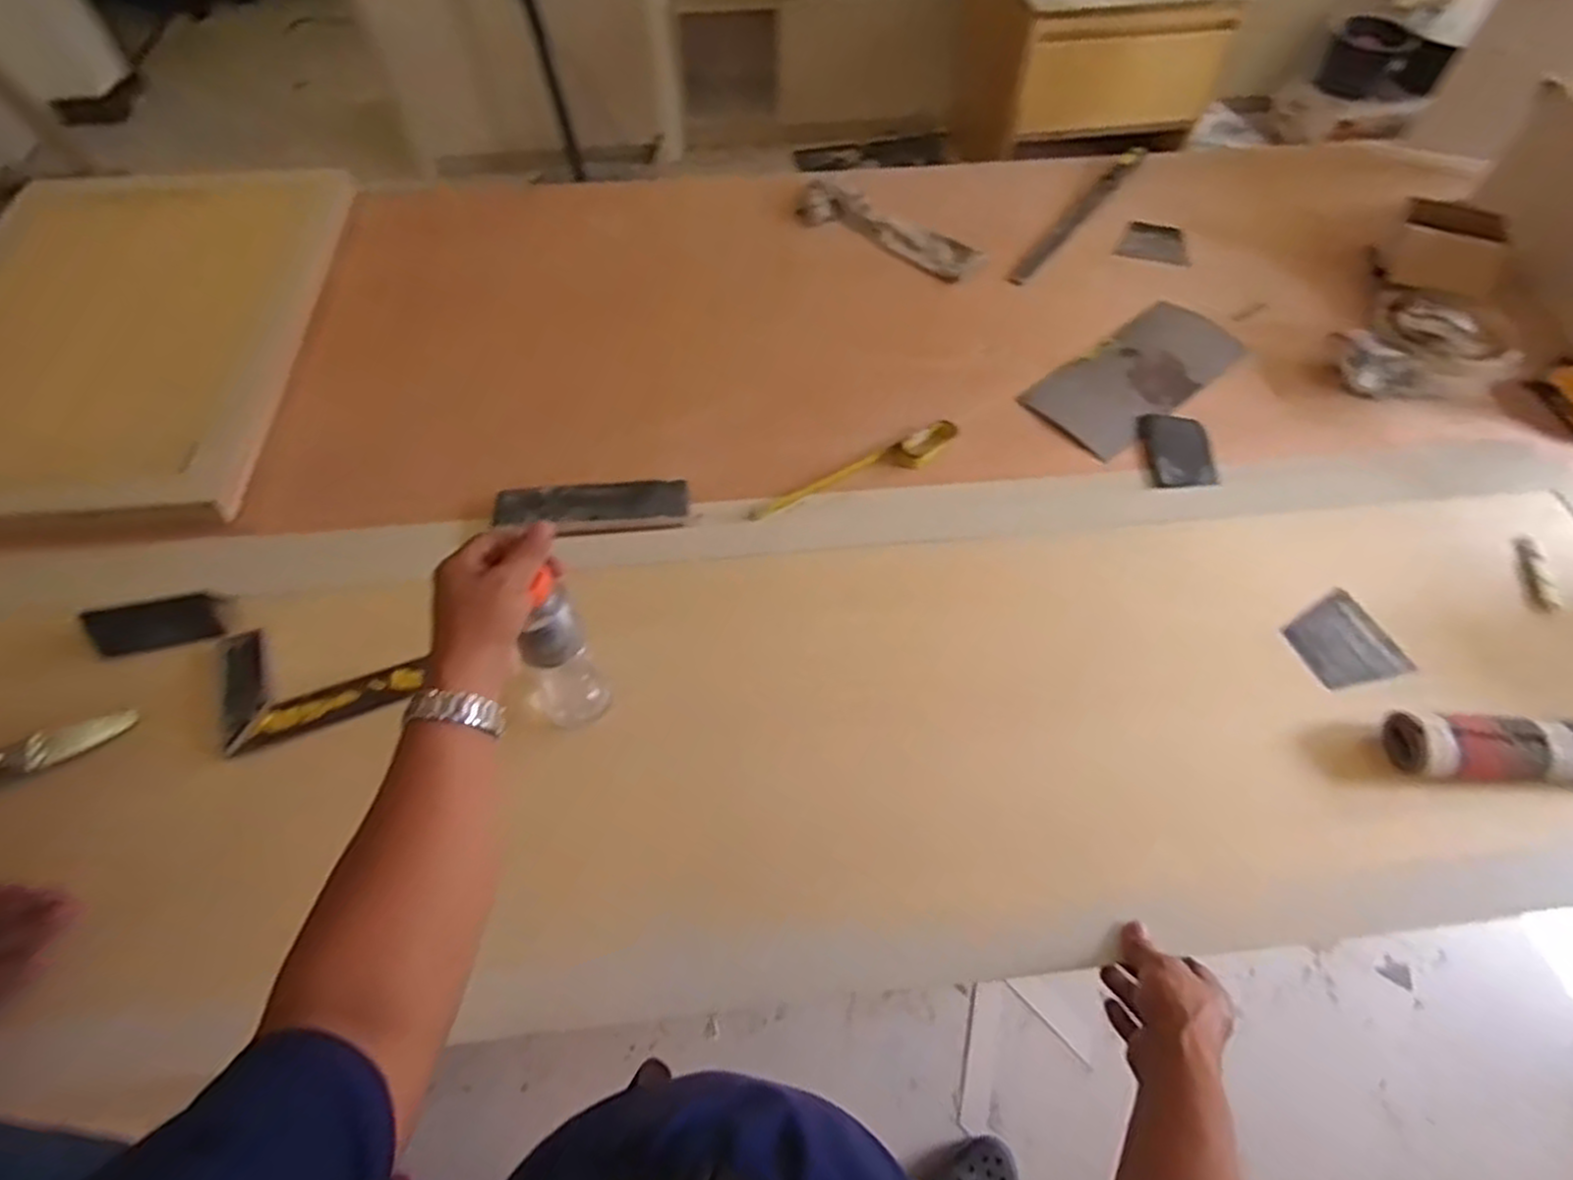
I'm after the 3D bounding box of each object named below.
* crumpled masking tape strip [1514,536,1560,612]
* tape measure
[{"bbox_3d":[0.804,-0.019,0.822,0.026,0.006,0.100,13,58,8],"label":"crumpled masking tape strip"},{"bbox_3d":[0.087,-0.139,0.911,0.279,0.018,0.046,-25,61,-15],"label":"tape measure"}]

